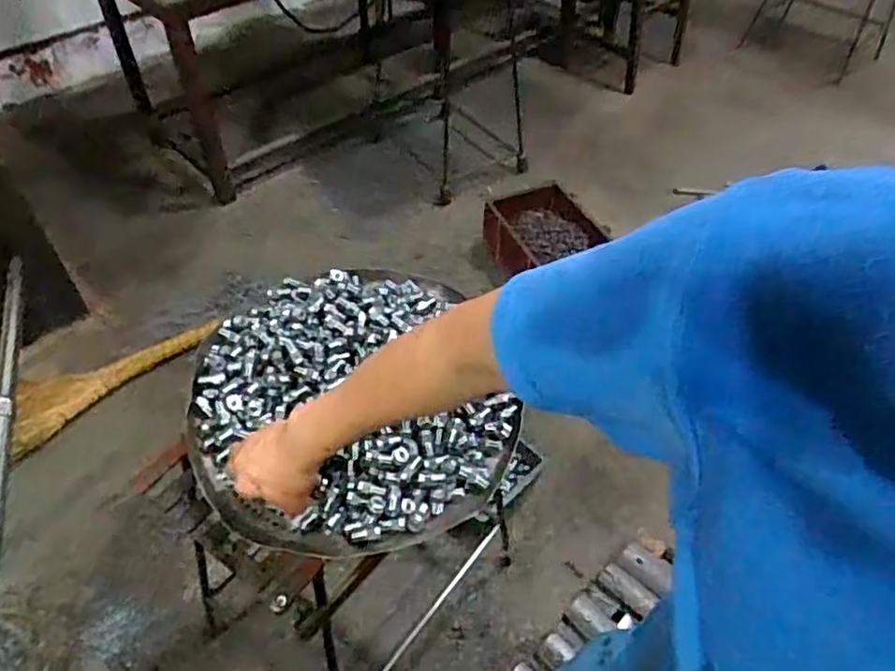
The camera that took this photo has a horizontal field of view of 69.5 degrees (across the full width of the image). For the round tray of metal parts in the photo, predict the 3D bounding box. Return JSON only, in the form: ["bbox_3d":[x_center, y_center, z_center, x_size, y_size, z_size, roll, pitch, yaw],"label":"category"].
[{"bbox_3d":[-0.118,0.065,0.745,0.336,0.063,0.371,-15,51,-14],"label":"round tray of metal parts"}]

